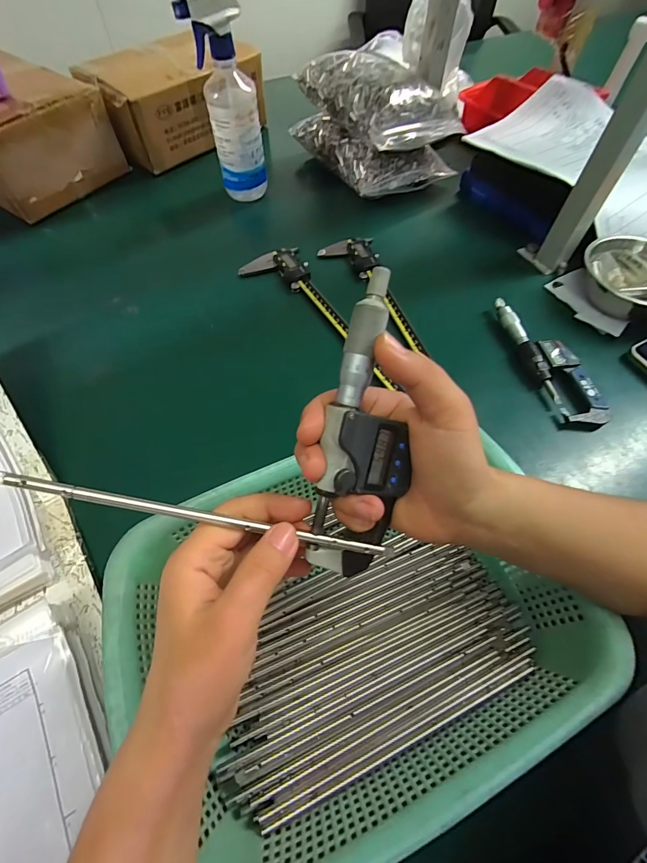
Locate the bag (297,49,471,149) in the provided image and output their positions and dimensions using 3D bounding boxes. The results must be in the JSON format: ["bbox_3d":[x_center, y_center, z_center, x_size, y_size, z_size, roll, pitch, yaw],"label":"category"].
[{"bbox_3d":[0.089,-0.512,0.571,0.163,0.063,0.229,-23,62,-14],"label":"bag"}]

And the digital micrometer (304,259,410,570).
[{"bbox_3d":[0.021,0.002,0.193,0.046,0.031,0.155,3,100,1],"label":"digital micrometer"}]

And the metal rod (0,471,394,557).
[{"bbox_3d":[-0.058,0.043,0.188,0.194,0.004,0.007,13,59,-8],"label":"metal rod"}]

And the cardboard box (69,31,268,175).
[{"bbox_3d":[-0.260,-0.578,0.659,0.168,0.100,0.272,39,66,20],"label":"cardboard box"}]

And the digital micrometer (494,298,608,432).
[{"bbox_3d":[0.246,-0.080,0.418,0.047,0.022,0.178,-15,60,-9],"label":"digital micrometer"}]

